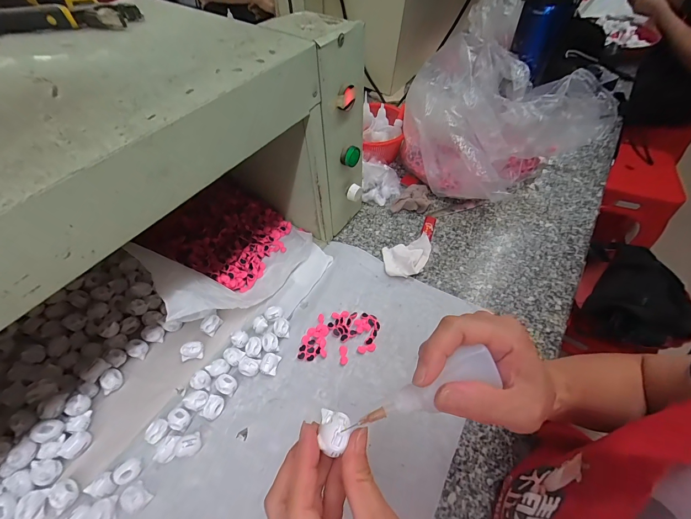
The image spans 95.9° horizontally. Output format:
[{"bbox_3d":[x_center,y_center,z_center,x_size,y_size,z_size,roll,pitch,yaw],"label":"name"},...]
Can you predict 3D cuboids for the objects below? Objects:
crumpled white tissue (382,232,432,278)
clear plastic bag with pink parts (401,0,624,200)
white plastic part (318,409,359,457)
[{"bbox_3d":[0.098,-0.008,0.493,0.074,0.026,0.074,-2,53,0],"label":"crumpled white tissue"},{"bbox_3d":[0.255,-0.233,0.544,0.284,0.195,0.234,-32,59,-20],"label":"clear plastic bag with pink parts"},{"bbox_3d":[-0.007,0.111,0.201,0.020,0.010,0.025,3,54,3],"label":"white plastic part"}]

